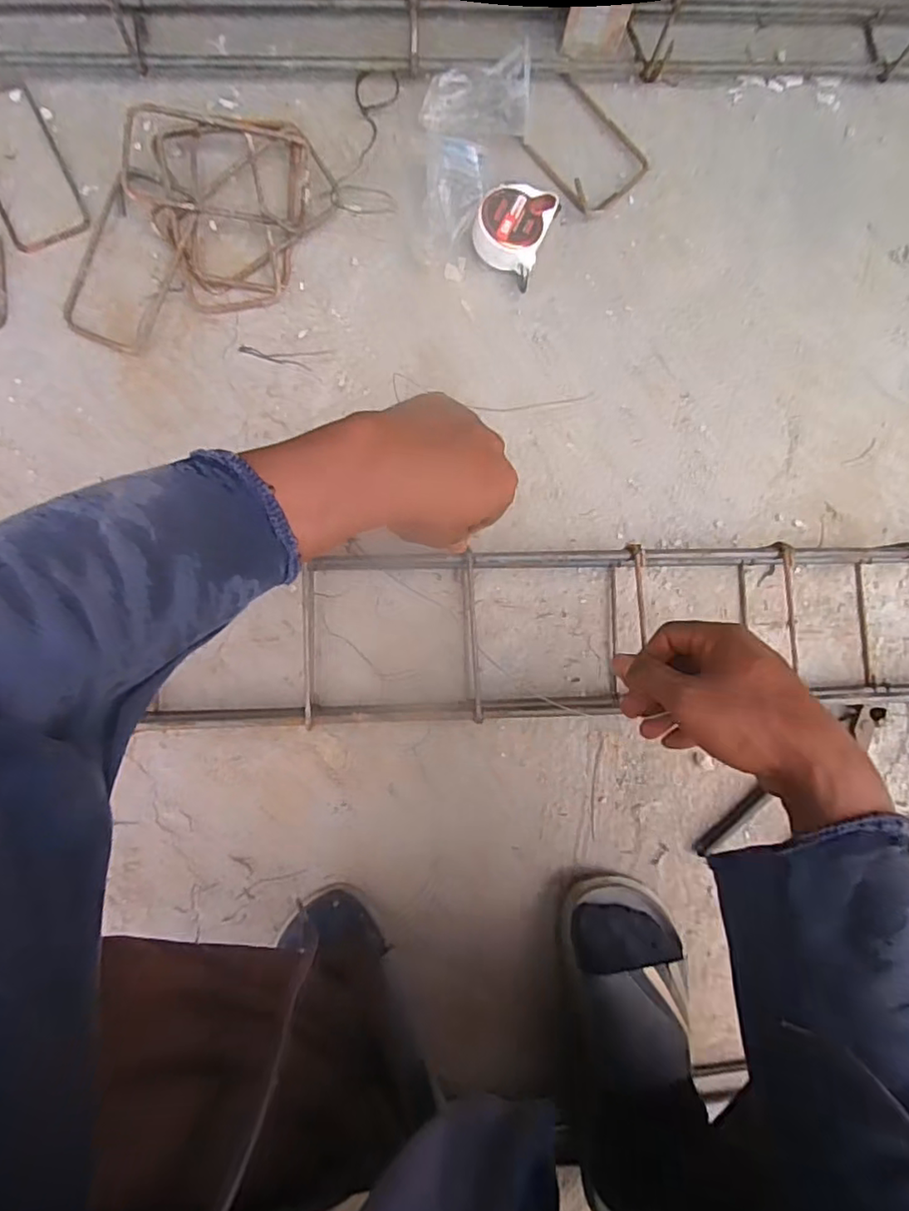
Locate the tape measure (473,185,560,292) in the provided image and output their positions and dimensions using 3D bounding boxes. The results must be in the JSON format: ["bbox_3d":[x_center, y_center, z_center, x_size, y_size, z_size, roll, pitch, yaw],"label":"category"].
[{"bbox_3d":[0.053,-0.347,0.557,0.064,0.034,0.080,22,86,-5],"label":"tape measure"}]

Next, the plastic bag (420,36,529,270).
[{"bbox_3d":[0.017,-0.404,0.544,0.097,0.058,0.174,5,87,-6],"label":"plastic bag"}]

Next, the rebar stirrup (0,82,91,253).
[{"bbox_3d":[-0.385,-0.390,0.534,0.070,0.006,0.154,-26,91,-6],"label":"rebar stirrup"}]

